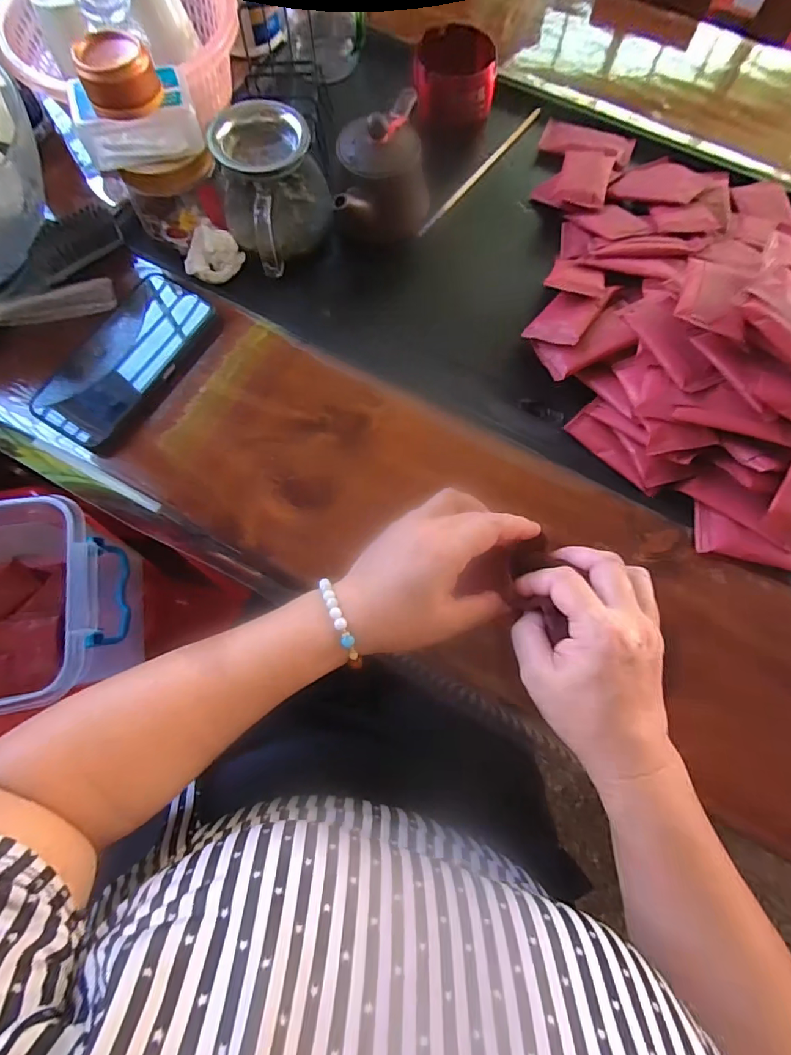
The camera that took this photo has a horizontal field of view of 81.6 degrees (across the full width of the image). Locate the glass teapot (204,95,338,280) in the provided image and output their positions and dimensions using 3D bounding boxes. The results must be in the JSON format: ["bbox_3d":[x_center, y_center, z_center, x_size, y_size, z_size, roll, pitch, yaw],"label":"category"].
[{"bbox_3d":[-0.105,-0.284,0.399,0.091,0.081,0.115,-9,76,-3],"label":"glass teapot"}]

